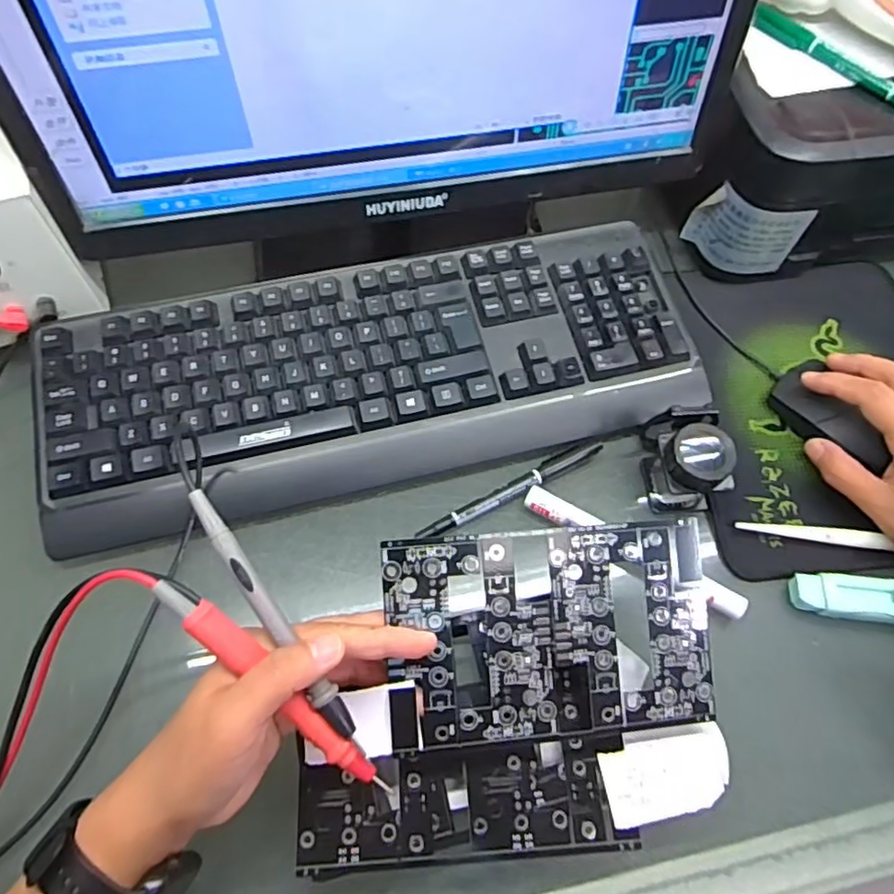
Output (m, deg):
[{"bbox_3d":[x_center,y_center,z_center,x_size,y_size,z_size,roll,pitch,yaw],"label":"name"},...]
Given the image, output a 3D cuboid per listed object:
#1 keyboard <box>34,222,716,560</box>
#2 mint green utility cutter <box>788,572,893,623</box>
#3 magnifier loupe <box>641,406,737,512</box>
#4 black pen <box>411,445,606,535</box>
[{"bbox_3d":[-0.044,-0.053,0.429,0.428,0.032,0.149,-13,65,-8],"label":"keyboard"},{"bbox_3d":[0.249,0.090,0.379,0.076,0.017,0.025,8,64,2],"label":"mint green utility cutter"},{"bbox_3d":[0.151,0.004,0.401,0.043,0.052,0.057,-1,64,-3],"label":"magnifier loupe"},{"bbox_3d":[0.042,0.026,0.410,0.131,0.005,0.013,-28,68,-15],"label":"black pen"}]

